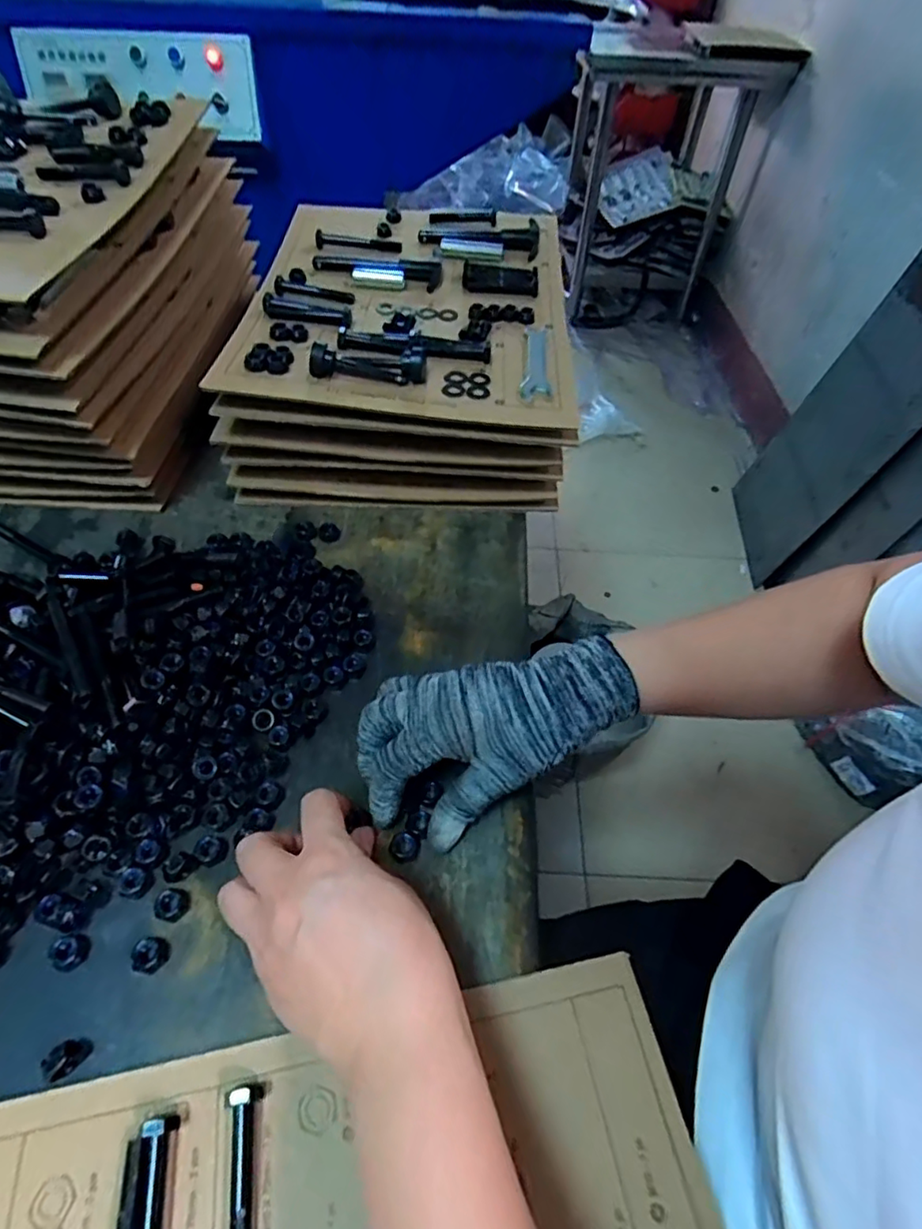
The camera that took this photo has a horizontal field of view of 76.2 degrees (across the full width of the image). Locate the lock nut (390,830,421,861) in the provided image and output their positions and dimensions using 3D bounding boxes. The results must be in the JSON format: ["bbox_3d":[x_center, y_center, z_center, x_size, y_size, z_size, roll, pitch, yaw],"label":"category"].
[{"bbox_3d":[-0.034,0.140,0.353,0.018,0.008,0.015,14,52,9],"label":"lock nut"}]

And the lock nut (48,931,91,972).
[{"bbox_3d":[-0.210,0.180,0.315,0.016,0.011,0.017,1,51,-1],"label":"lock nut"}]

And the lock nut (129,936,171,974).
[{"bbox_3d":[-0.168,0.182,0.316,0.018,0.010,0.018,1,51,-1],"label":"lock nut"}]

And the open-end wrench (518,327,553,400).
[{"bbox_3d":[0.068,-0.227,0.519,0.026,0.008,0.122,6,51,3],"label":"open-end wrench"}]

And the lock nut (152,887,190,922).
[{"bbox_3d":[-0.164,0.163,0.331,0.016,0.009,0.017,1,51,-1],"label":"lock nut"}]

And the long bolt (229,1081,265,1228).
[{"bbox_3d":[-0.095,0.252,0.254,0.011,0.016,0.076,-5,51,-6],"label":"long bolt"}]

